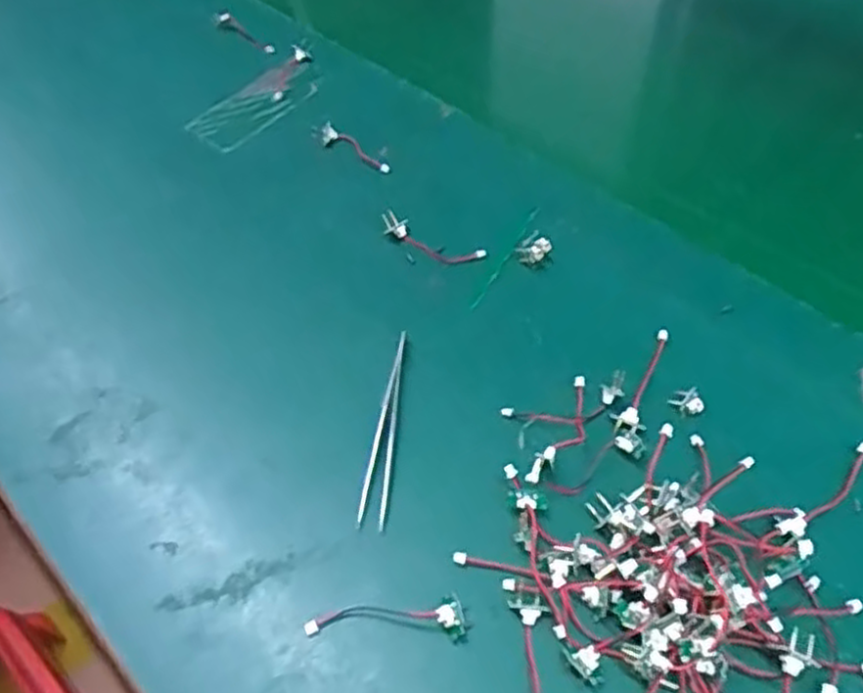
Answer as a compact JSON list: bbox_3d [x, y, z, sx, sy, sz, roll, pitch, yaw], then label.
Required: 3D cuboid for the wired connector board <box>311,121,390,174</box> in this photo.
[{"bbox_3d":[-0.048,-0.124,0.469,0.060,0.011,0.013,31,59,24],"label":"wired connector board"}]

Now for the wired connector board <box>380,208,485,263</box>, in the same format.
[{"bbox_3d":[0.000,-0.059,0.412,0.058,0.013,0.015,20,55,18],"label":"wired connector board"}]

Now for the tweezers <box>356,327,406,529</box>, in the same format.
[{"bbox_3d":[-0.022,0.034,0.349,0.011,0.009,0.103,2,52,4],"label":"tweezers"}]

